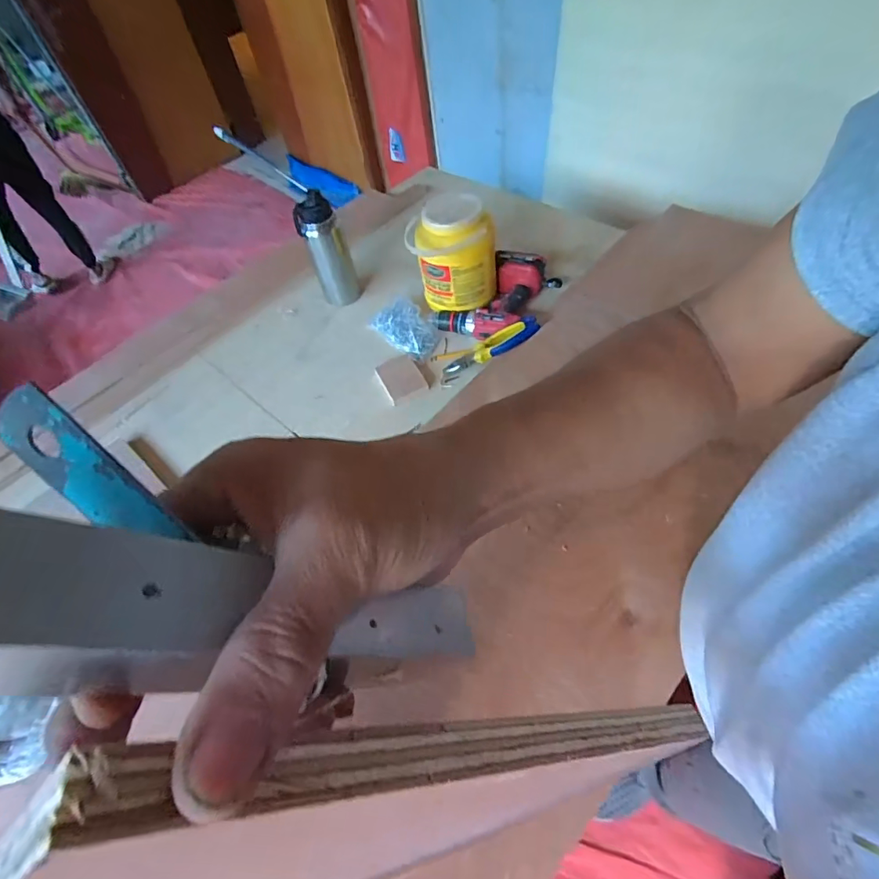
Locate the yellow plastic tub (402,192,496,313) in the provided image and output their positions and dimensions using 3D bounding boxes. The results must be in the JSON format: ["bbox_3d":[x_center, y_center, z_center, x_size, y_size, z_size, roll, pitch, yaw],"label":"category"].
[{"bbox_3d":[0.028,-0.374,0.993,0.173,0.185,0.138,-5,54,5],"label":"yellow plastic tub"}]

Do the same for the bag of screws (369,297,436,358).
[{"bbox_3d":[-0.072,-0.241,1.051,0.097,0.038,0.180,-32,56,-14],"label":"bag of screws"}]

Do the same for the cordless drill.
[{"bbox_3d":[0.133,-0.316,1.054,0.183,0.079,0.271,25,62,24],"label":"cordless drill"}]

